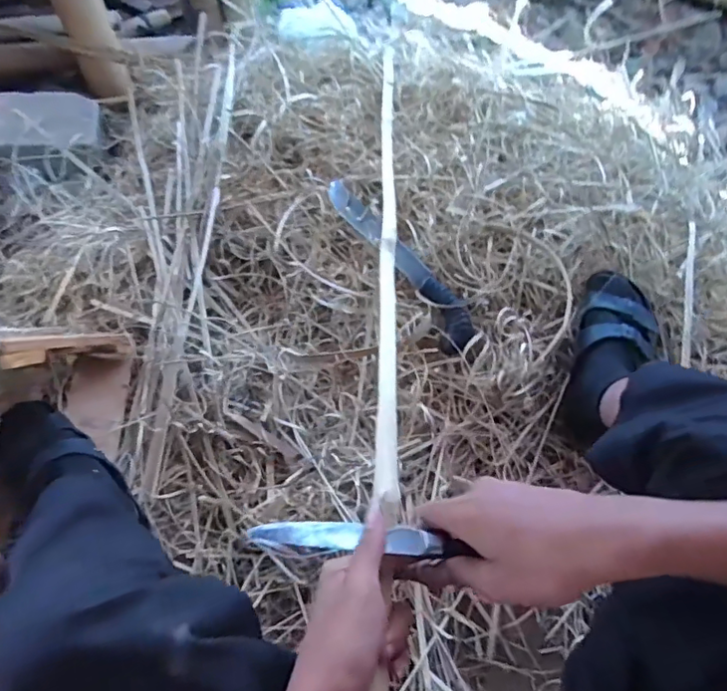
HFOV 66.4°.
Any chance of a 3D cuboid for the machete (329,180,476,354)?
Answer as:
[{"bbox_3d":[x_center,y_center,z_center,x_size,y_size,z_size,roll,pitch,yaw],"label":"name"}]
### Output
[{"bbox_3d":[0.058,-0.144,0.891,0.071,0.034,0.403,-23,58,-20],"label":"machete"}]

